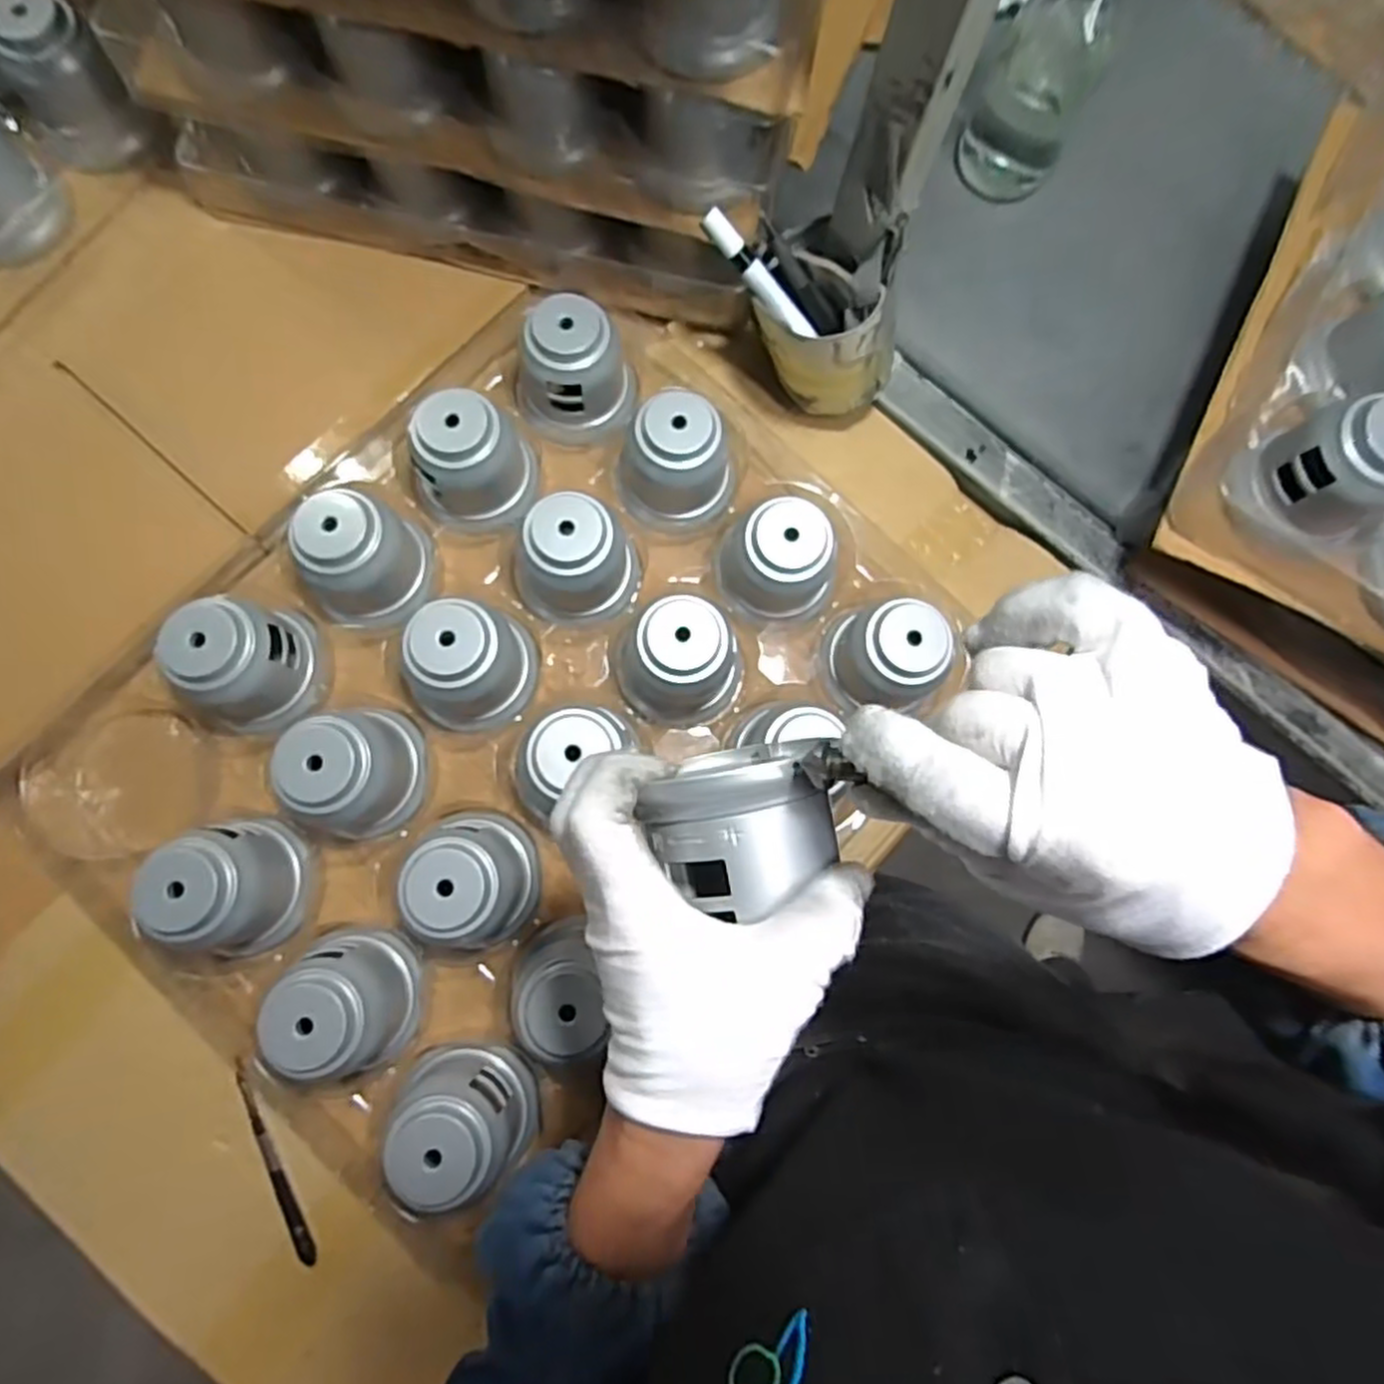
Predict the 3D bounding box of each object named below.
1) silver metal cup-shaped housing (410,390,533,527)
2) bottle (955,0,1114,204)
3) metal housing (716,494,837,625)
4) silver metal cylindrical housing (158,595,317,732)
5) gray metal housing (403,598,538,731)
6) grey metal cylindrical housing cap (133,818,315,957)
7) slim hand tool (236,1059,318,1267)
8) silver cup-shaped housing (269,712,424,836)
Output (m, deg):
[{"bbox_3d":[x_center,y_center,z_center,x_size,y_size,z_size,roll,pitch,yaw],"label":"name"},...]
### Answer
[{"bbox_3d":[-0.159,-0.163,0.540,0.068,0.077,0.064,1,80,-4],"label":"silver metal cup-shaped housing"},{"bbox_3d":[0.279,-0.483,0.577,0.085,0.161,0.081,32,79,2],"label":"bottle"},{"bbox_3d":[0.067,-0.096,0.542,0.086,0.079,0.085,42,79,4],"label":"metal housing"},{"bbox_3d":[-0.300,-0.020,0.507,0.073,0.079,0.084,-3,80,-5],"label":"silver metal cylindrical housing"},{"bbox_3d":[-0.149,-0.016,0.514,0.073,0.078,0.077,11,79,-2],"label":"gray metal housing"},{"bbox_3d":[-0.292,0.126,0.479,0.074,0.084,0.088,-8,80,-6],"label":"grey metal cylindrical housing cap"},{"bbox_3d":[-0.274,0.307,0.491,0.011,0.007,0.134,-23,85,-7],"label":"slim hand tool"},{"bbox_3d":[-0.220,0.052,0.498,0.076,0.083,0.087,-8,80,-6],"label":"silver cup-shaped housing"}]

